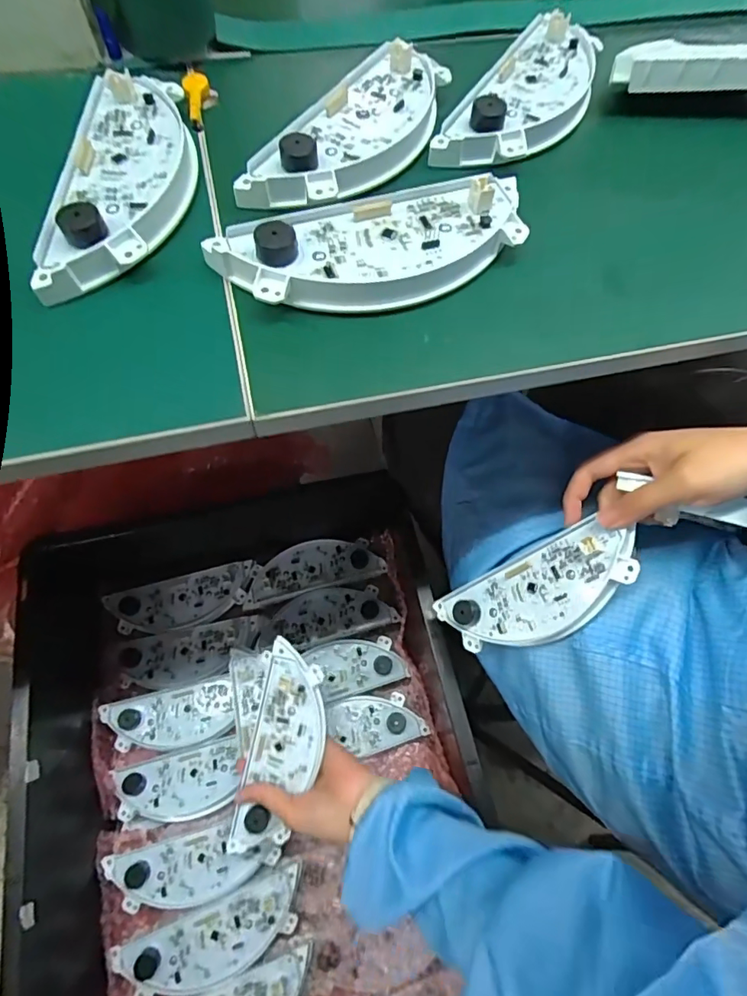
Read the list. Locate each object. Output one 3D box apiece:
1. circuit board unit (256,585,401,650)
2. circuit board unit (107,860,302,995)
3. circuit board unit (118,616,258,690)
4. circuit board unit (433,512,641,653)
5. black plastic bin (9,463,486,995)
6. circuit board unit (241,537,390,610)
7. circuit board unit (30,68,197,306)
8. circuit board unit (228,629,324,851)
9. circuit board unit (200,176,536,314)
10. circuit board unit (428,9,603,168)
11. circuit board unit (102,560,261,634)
[{"bbox_3d":[-0.059,0.143,0.617,0.163,0.010,0.062,-14,67,-9],"label":"circuit board unit"},{"bbox_3d":[-0.151,0.421,0.481,0.175,0.011,0.061,-21,68,-12],"label":"circuit board unit"},{"bbox_3d":[-0.216,0.184,0.591,0.159,0.011,0.063,-8,66,-6],"label":"circuit board unit"},{"bbox_3d":[0.122,0.075,0.394,0.023,0.166,0.070,8,55,-47],"label":"circuit board unit"},{"bbox_3d":[-0.123,0.321,0.476,0.414,0.135,0.622,-7,66,-6],"label":"black plastic bin"},{"bbox_3d":[-0.077,0.085,0.633,0.172,0.013,0.063,-13,67,-8],"label":"circuit board unit"},{"bbox_3d":[-0.138,-0.181,0.283,0.069,0.021,0.166,-1,65,-3],"label":"circuit board unit"},{"bbox_3d":[-0.082,0.230,0.463,0.064,0.025,0.179,12,80,3],"label":"circuit board unit"},{"bbox_3d":[0.006,-0.135,0.269,0.172,0.022,0.067,-17,67,-10],"label":"circuit board unit"},{"bbox_3d":[0.105,-0.265,0.331,0.067,0.023,0.167,31,68,11],"label":"circuit board unit"},{"bbox_3d":[-0.230,0.126,0.617,0.179,0.011,0.063,-13,67,-8],"label":"circuit board unit"}]

